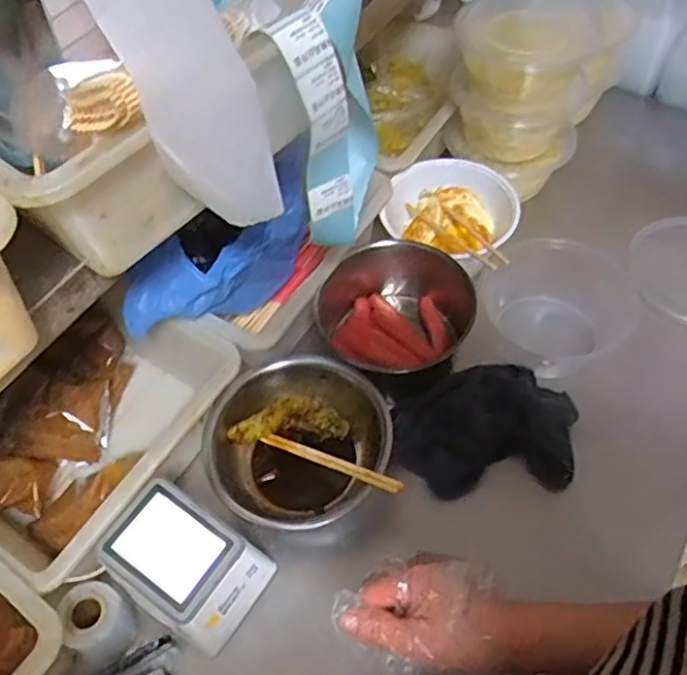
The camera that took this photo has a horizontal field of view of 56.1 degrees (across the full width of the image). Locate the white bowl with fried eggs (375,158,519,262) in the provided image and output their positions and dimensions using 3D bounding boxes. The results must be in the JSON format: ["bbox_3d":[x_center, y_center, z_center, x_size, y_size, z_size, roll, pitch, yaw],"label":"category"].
[{"bbox_3d":[0.130,-0.149,0.811,0.169,0.066,0.146,27,62,20],"label":"white bowl with fried eggs"}]

